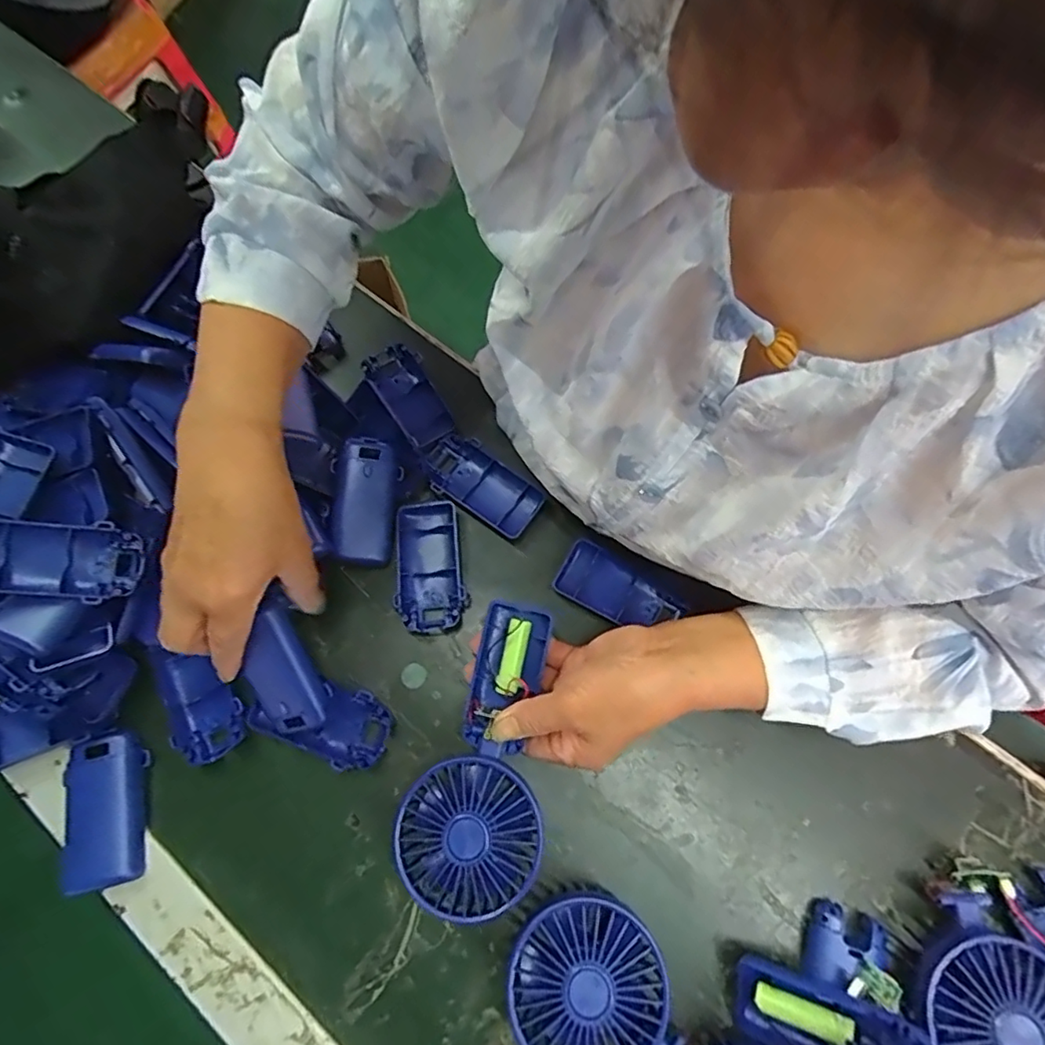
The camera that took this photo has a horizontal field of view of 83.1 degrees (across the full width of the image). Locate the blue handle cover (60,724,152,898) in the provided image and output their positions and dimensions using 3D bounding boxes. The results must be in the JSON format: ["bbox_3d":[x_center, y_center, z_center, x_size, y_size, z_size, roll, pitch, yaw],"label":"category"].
[{"bbox_3d":[-0.270,0.184,0.381,0.046,0.019,0.091,-14,69,-6],"label":"blue handle cover"}]

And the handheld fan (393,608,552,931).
[{"bbox_3d":[-0.022,0.142,0.371,0.079,0.026,0.180,12,73,4],"label":"handheld fan"}]

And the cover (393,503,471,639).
[{"bbox_3d":[-0.069,0.034,0.441,0.049,0.019,0.096,-10,69,-5],"label":"cover"}]

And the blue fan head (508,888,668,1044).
[{"bbox_3d":[0.036,0.264,0.342,0.083,0.042,0.090,0,71,0],"label":"blue fan head"}]

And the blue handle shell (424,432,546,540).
[{"bbox_3d":[-0.033,-0.030,0.463,0.095,0.023,0.047,33,71,11],"label":"blue handle shell"}]

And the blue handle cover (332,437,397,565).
[{"bbox_3d":[-0.115,-0.016,0.443,0.044,0.020,0.091,10,88,-28],"label":"blue handle cover"}]

